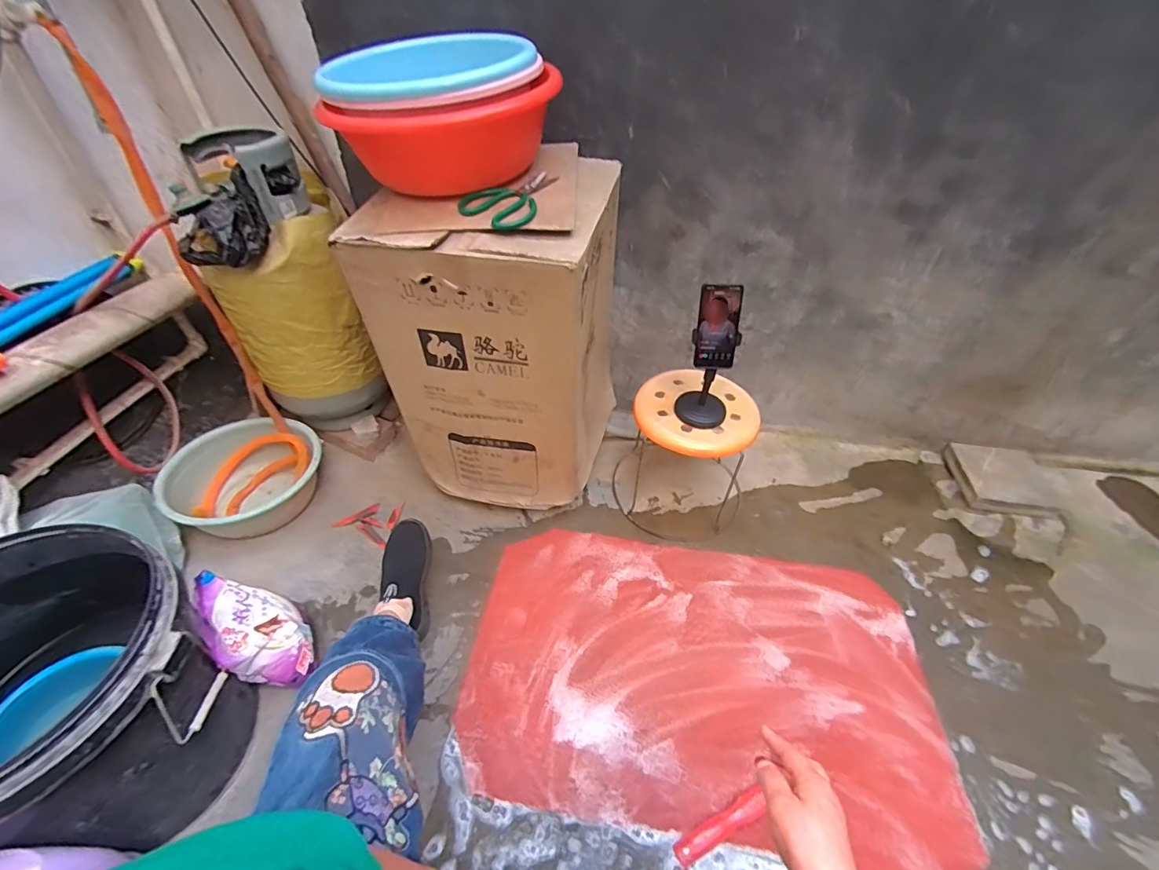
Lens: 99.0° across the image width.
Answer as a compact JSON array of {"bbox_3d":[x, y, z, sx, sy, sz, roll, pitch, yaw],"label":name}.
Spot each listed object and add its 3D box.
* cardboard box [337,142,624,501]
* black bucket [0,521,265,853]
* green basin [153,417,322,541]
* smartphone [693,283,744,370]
[{"bbox_3d":[-0.147,-0.210,1.081,0.404,0.633,0.432,10,44,10],"label":"cardboard box"},{"bbox_3d":[-0.696,0.377,0.688,0.341,0.345,0.331,0,44,0],"label":"black bucket"},{"bbox_3d":[-0.793,0.106,1.198,0.314,0.140,0.314,1,43,-1],"label":"green basin"},{"bbox_3d":[0.267,-0.206,0.955,0.078,0.160,0.011,1,27,0],"label":"smartphone"}]

